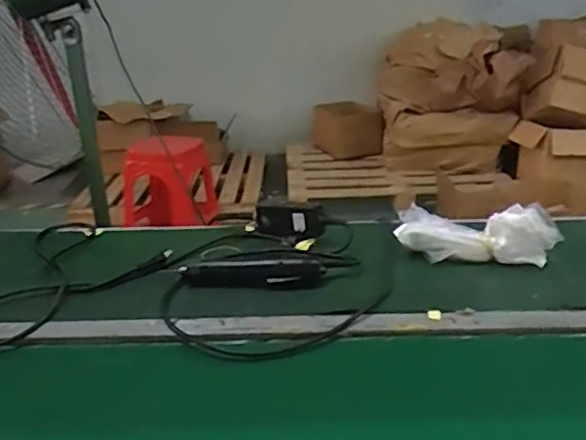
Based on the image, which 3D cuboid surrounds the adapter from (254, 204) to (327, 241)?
[{"bbox_3d":[-0.009,0.000,0.994,0.124,0.052,0.025,9,25,24],"label":"adapter"}]

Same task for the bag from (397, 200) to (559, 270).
[{"bbox_3d":[0.267,0.018,0.908,0.223,0.075,0.078,9,25,24],"label":"bag"}]

